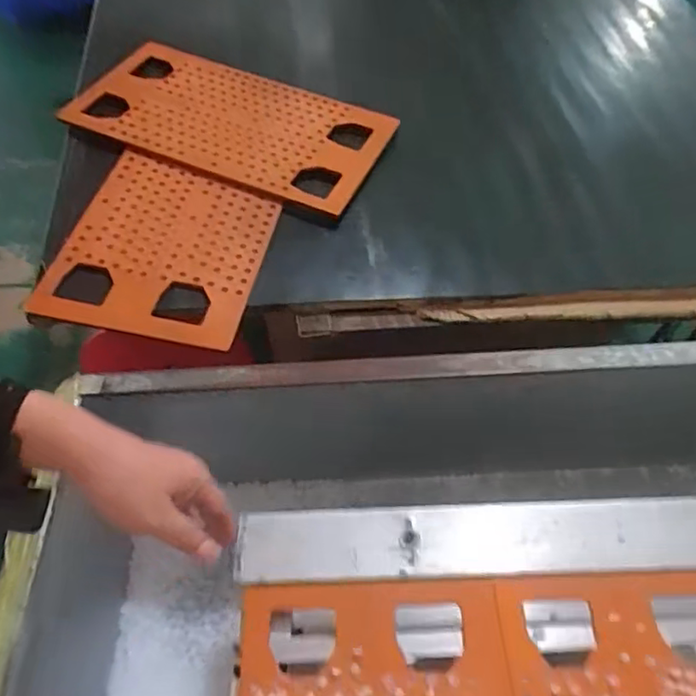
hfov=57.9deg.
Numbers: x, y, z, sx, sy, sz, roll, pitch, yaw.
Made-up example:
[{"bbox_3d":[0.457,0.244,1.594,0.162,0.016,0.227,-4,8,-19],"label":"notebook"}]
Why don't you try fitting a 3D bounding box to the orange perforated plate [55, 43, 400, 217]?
[{"bbox_3d":[-0.166,-0.330,0.913,0.432,0.022,0.229,21,56,8],"label":"orange perforated plate"}]

